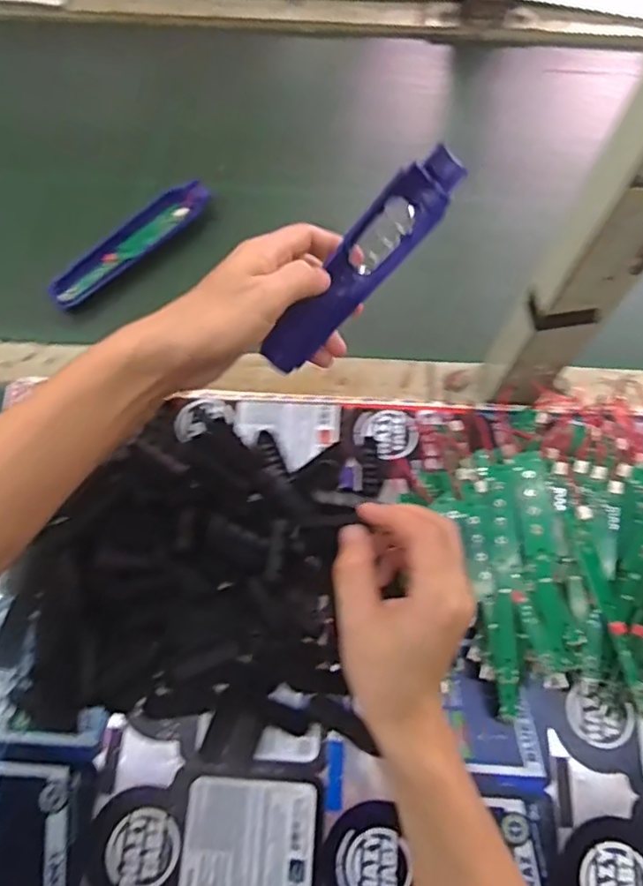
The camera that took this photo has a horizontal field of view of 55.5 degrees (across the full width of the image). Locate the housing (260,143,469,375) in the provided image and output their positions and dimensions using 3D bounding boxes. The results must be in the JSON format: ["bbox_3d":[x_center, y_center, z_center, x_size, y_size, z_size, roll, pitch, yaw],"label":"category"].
[{"bbox_3d":[0.025,-0.116,0.396,0.033,0.021,0.168,44,100,14],"label":"housing"}]

